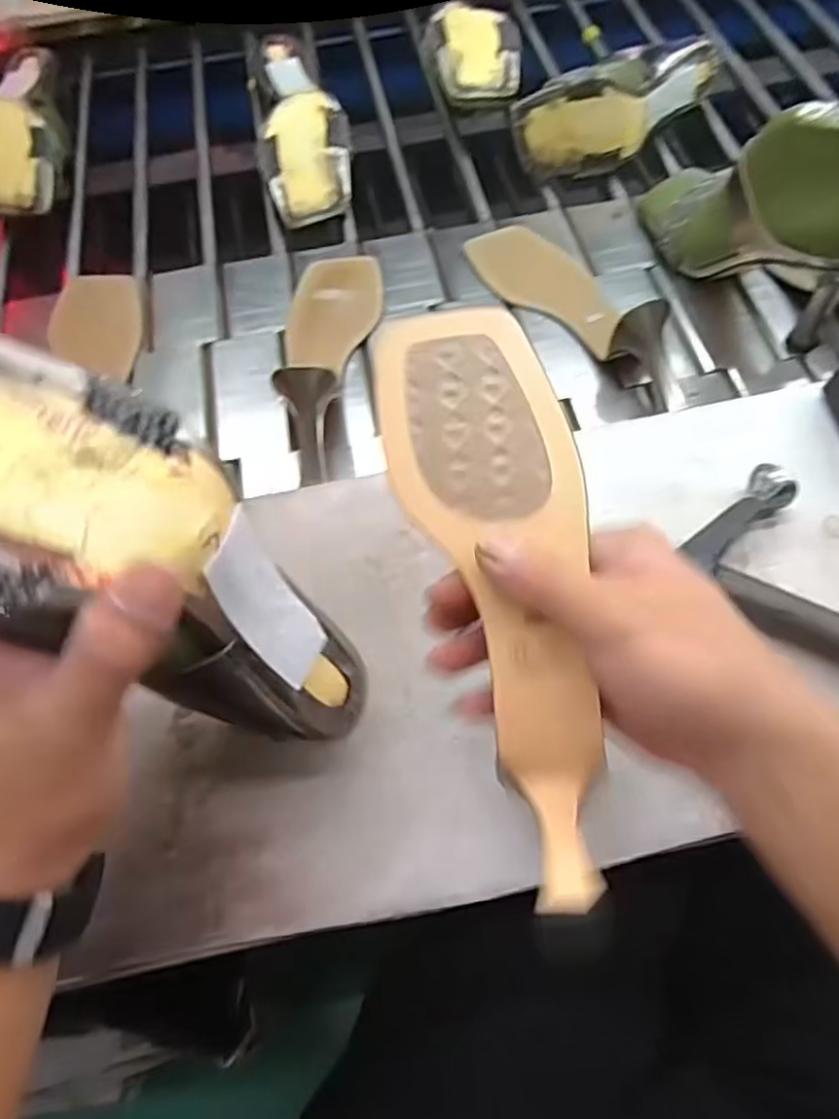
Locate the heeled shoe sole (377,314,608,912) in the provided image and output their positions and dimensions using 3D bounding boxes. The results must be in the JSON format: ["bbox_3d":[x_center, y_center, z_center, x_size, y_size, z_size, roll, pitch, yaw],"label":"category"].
[{"bbox_3d":[0.038,0.007,0.293,0.074,0.034,0.240,-12,81,-2],"label":"heeled shoe sole"}]

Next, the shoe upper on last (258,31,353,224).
[{"bbox_3d":[-0.111,-0.412,0.677,0.079,0.062,0.210,-10,62,-2],"label":"shoe upper on last"}]

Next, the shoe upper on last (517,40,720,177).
[{"bbox_3d":[0.190,-0.421,0.674,0.218,0.092,0.074,-34,65,-14],"label":"shoe upper on last"}]

